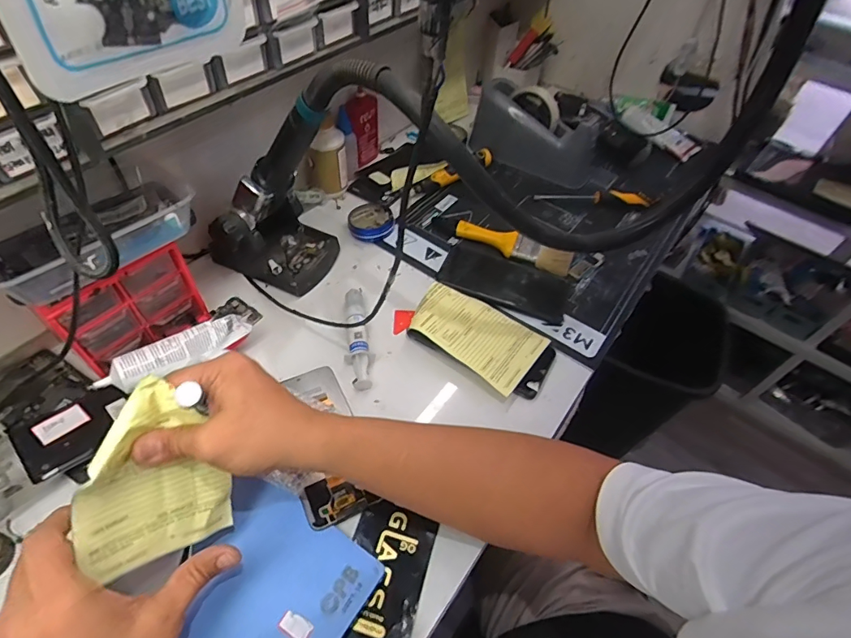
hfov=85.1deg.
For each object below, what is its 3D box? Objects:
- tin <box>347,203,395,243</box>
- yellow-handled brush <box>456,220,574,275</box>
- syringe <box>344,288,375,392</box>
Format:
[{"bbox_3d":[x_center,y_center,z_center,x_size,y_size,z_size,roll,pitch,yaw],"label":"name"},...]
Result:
[{"bbox_3d":[-0.077,-0.137,0.649,0.062,0.014,0.062,3,52,-3],"label":"tin"},{"bbox_3d":[0.119,-0.102,0.635,0.163,0.022,0.033,22,53,11],"label":"yellow-handled brush"},{"bbox_3d":[-0.078,0.020,0.528,0.029,0.024,0.128,-7,53,-11],"label":"syringe"}]

